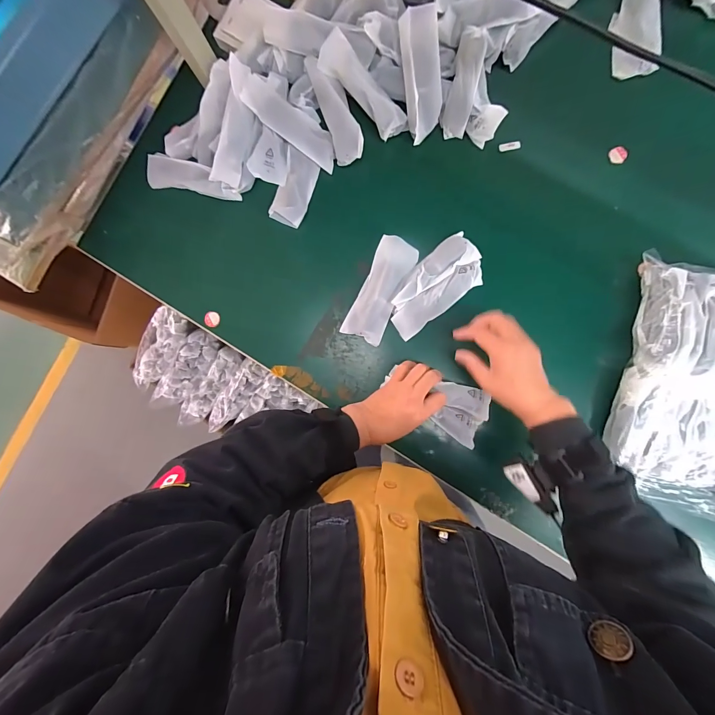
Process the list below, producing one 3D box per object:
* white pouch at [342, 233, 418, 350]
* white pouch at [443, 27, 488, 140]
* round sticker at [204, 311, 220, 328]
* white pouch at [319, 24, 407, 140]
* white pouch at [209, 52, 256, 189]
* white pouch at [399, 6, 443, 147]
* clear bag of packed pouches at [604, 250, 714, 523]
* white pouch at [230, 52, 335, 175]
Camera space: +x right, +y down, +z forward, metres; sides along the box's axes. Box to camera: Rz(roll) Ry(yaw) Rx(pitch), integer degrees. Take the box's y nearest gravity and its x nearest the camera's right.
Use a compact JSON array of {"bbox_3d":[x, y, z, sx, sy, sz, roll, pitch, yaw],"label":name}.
[{"bbox_3d":[0.035,-0.100,0.502,0.058,0.017,0.155,24,92,5],"label":"white pouch"},{"bbox_3d":[0.152,-0.391,0.484,0.036,0.025,0.132,11,105,6],"label":"white pouch"},{"bbox_3d":[-0.230,-0.061,0.538,0.021,0.010,0.024,36,93,5],"label":"round sticker"},{"bbox_3d":[0.009,-0.381,0.484,0.145,0.026,0.044,43,93,-13],"label":"white pouch"},{"bbox_3d":[-0.173,-0.329,0.483,0.017,0.043,0.157,30,108,44],"label":"white pouch"},{"bbox_3d":[0.091,-0.391,0.476,0.051,0.020,0.149,-5,110,6],"label":"white pouch"},{"bbox_3d":[0.462,0.045,0.441,0.207,0.060,0.325,13,90,6],"label":"clear bag of packed pouches"},{"bbox_3d":[-0.103,-0.348,0.494,0.176,0.031,0.053,36,93,-18],"label":"white pouch"}]

